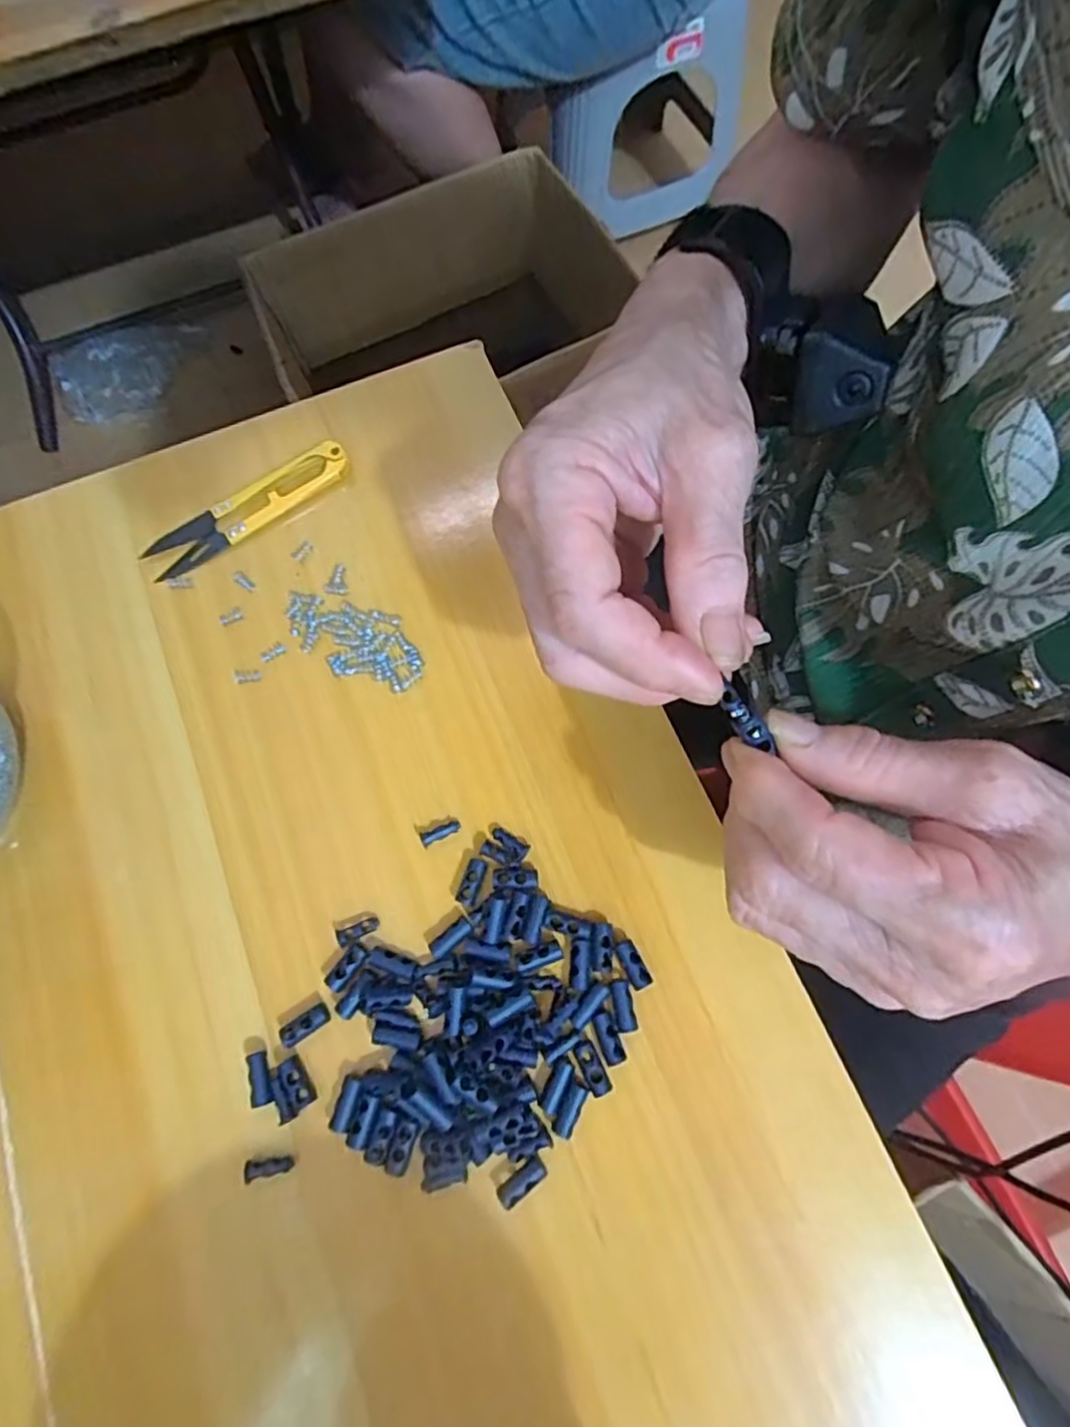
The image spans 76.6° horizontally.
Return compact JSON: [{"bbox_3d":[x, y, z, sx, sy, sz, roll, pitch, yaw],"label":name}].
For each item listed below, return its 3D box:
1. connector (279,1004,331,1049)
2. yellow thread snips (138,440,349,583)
[{"bbox_3d":[-0.088,0.119,0.259,0.019,0.006,0.009,-31,73,-9],"label":"connector"},{"bbox_3d":[-0.140,-0.101,0.327,0.105,0.012,0.025,-32,73,-9],"label":"yellow thread snips"}]

